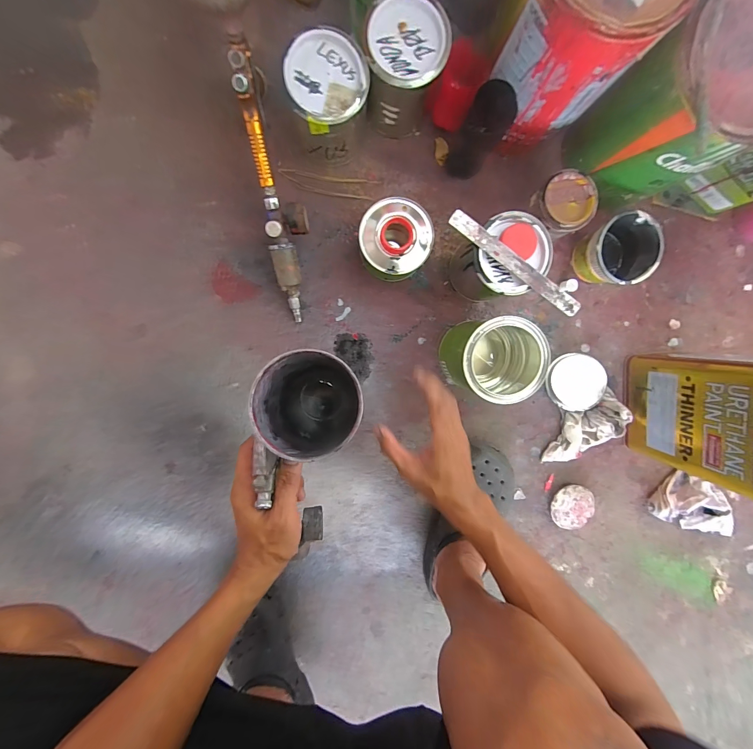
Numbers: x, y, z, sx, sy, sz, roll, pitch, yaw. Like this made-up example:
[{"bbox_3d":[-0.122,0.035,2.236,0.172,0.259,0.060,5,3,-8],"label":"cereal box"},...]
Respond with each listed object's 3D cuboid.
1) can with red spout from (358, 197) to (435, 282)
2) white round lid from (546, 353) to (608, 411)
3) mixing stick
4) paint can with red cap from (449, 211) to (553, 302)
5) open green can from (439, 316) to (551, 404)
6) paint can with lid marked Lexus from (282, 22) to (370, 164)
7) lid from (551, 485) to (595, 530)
[{"bbox_3d":[0.027,-0.190,0.484,0.102,0.077,0.100,0,97,-1],"label":"can with red spout"},{"bbox_3d":[0.326,0.013,0.553,0.092,0.019,0.094,0,97,-1],"label":"white round lid"},{"bbox_3d":[0.175,-0.139,0.421,0.197,0.005,0.021,34,101,-8],"label":"mixing stick"},{"bbox_3d":[0.171,-0.159,0.475,0.102,0.115,0.100,0,97,-1],"label":"paint can with red cap"},{"bbox_3d":[0.160,-0.024,0.479,0.110,0.130,0.106,0,97,-1],"label":"open green can"},{"bbox_3d":[-0.062,-0.353,0.441,0.103,0.113,0.104,0,97,-1],"label":"paint can with lid marked Lexus"},{"bbox_3d":[0.336,0.226,0.576,0.072,0.019,0.074,0,97,-1],"label":"lid"}]

